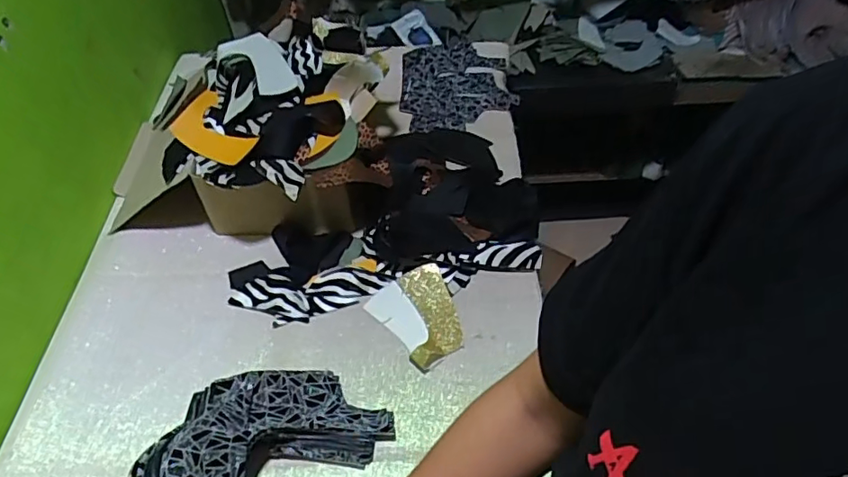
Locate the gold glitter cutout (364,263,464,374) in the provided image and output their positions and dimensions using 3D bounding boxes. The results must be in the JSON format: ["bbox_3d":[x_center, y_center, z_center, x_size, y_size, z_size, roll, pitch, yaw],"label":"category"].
[{"bbox_3d":[0.000,0.090,0.691,0.096,0.023,0.123,-31,55,-22],"label":"gold glitter cutout"}]

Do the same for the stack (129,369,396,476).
[{"bbox_3d":[-0.147,0.215,0.537,0.241,0.095,0.188,-15,51,-10],"label":"stack"}]

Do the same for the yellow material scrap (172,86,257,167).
[{"bbox_3d":[-0.286,-0.146,0.751,0.080,0.017,0.154,-33,54,-23],"label":"yellow material scrap"}]

